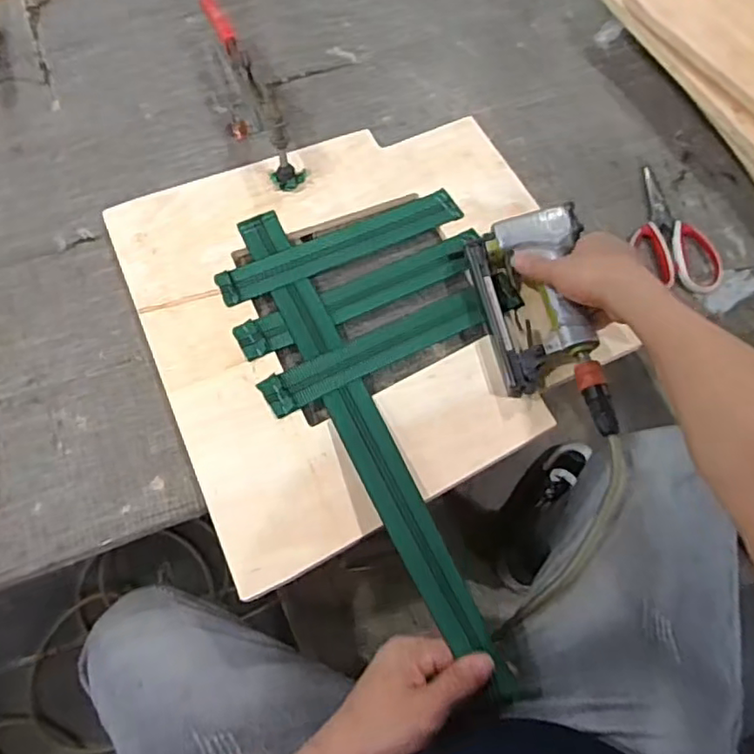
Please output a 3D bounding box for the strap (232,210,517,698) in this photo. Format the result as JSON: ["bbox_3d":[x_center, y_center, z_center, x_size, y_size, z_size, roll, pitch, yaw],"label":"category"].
[{"bbox_3d":[-0.021,0.034,0.619,0.048,0.030,0.552,-25,61,-9],"label":"strap"}]

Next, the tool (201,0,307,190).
[{"bbox_3d":[-0.164,-0.371,0.786,0.073,0.097,0.302,-17,66,-5],"label":"tool"}]

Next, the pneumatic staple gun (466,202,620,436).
[{"bbox_3d":[0.177,-0.053,0.648,0.118,0.051,0.243,-13,70,-3],"label":"pneumatic staple gun"}]

